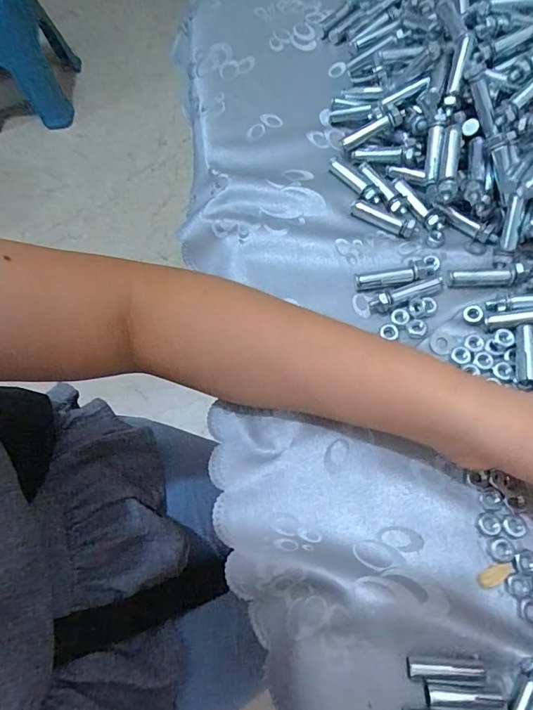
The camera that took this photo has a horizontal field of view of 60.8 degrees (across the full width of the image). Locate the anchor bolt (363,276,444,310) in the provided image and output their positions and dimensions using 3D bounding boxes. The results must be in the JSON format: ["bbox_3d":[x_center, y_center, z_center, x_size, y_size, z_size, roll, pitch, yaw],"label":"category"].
[{"bbox_3d":[0.099,-0.045,0.321,0.059,0.013,0.010,-17,68,-4],"label":"anchor bolt"}]

